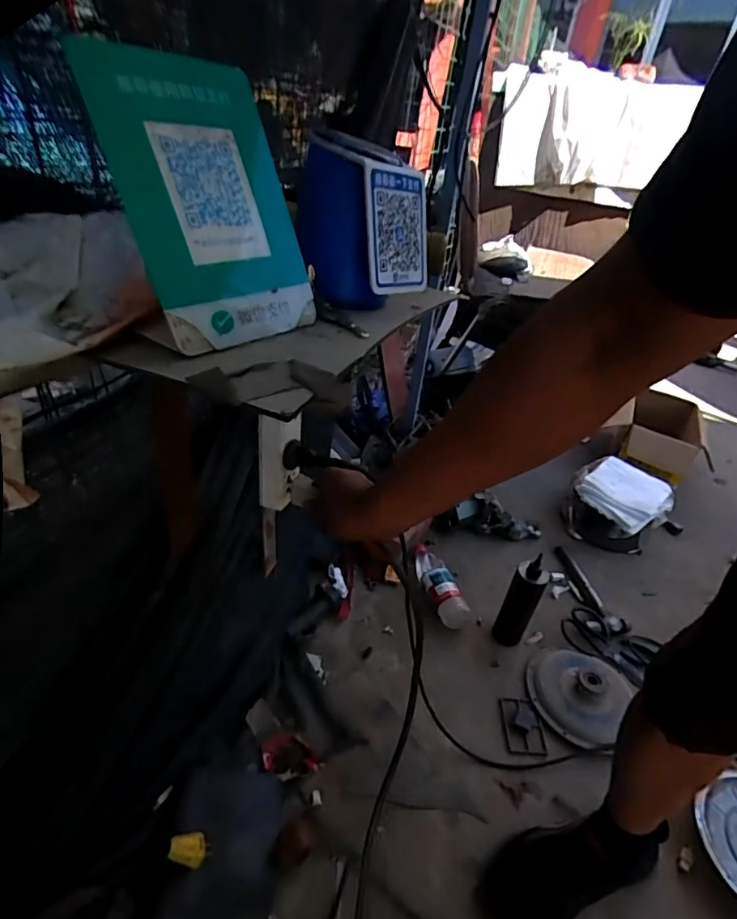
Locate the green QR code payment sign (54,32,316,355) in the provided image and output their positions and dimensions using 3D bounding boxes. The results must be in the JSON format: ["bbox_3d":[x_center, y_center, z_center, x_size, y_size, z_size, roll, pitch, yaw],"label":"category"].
[{"bbox_3d":[-0.091,-0.152,0.306,0.005,0.159,0.114,0,25,42],"label":"green QR code payment sign"}]

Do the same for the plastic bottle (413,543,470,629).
[{"bbox_3d":[0.158,0.278,1.145,0.075,0.058,0.193,-11,39,-23],"label":"plastic bottle"}]

